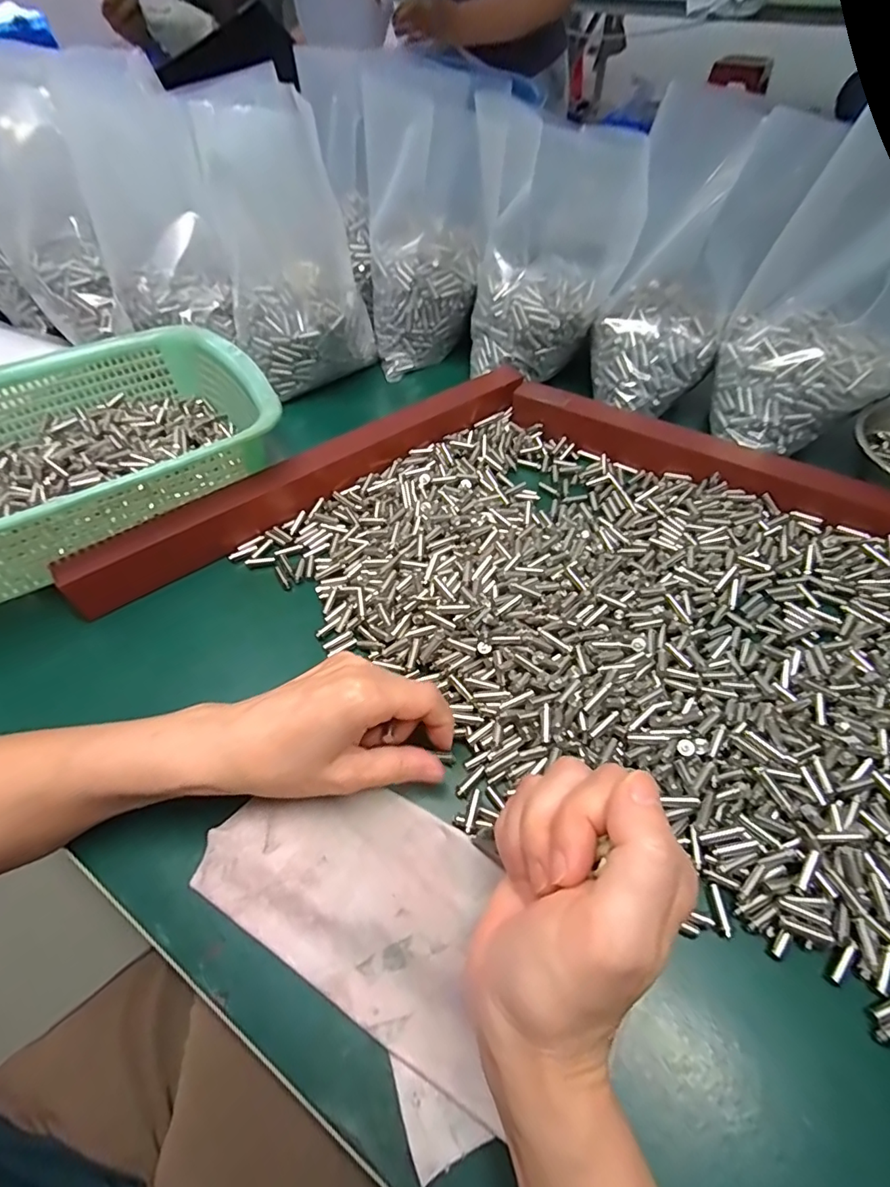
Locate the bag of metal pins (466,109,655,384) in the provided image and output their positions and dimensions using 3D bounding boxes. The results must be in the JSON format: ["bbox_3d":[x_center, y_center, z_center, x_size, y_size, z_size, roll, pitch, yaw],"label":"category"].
[{"bbox_3d":[0.089,-0.292,0.458,0.126,0.174,0.087,-7,52,-3],"label":"bag of metal pins"}]

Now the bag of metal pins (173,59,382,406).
[{"bbox_3d":[-0.150,-0.321,0.494,0.122,0.232,0.106,-14,26,-4],"label":"bag of metal pins"}]

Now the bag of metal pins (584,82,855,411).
[{"bbox_3d":[0.195,-0.262,0.413,0.122,0.188,0.118,15,54,14],"label":"bag of metal pins"}]

